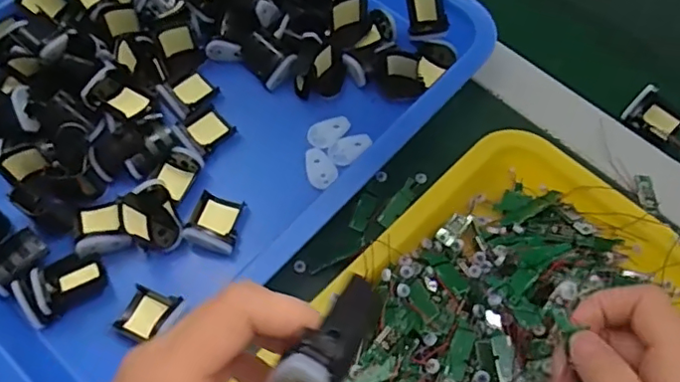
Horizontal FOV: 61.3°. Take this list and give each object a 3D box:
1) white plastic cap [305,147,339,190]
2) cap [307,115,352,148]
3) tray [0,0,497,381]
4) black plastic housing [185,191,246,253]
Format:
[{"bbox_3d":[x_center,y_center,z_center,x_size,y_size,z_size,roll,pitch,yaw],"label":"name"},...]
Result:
[{"bbox_3d":[-0.015,-0.018,0.438,0.022,0.004,0.035,-17,63,-9],"label":"white plastic cap"},{"bbox_3d":[-0.010,-0.048,0.456,0.023,0.004,0.036,37,68,17],"label":"cap"},{"bbox_3d":[-0.129,-0.079,0.456,0.338,0.048,0.441,38,68,18],"label":"tray"},{"bbox_3d":[-0.088,0.023,0.413,0.033,0.020,0.040,12,63,6],"label":"black plastic housing"}]

